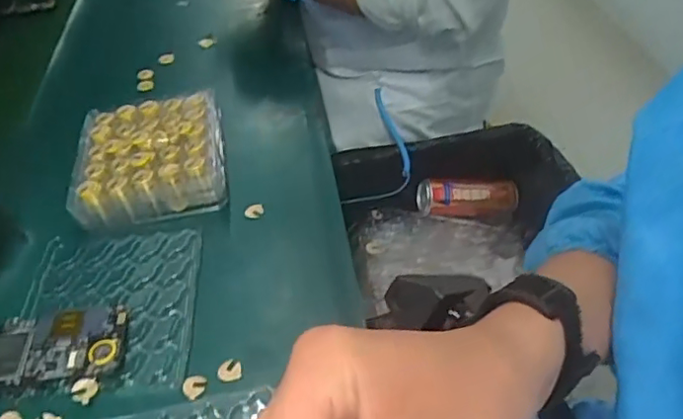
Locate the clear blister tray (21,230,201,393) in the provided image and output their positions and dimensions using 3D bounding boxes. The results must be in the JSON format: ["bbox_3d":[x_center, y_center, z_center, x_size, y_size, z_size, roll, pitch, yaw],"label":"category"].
[{"bbox_3d":[-0.196,0.080,0.485,0.147,0.010,0.158,-7,45,-1],"label":"clear blister tray"}]

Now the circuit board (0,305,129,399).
[{"bbox_3d":[-0.234,0.111,0.457,0.125,0.010,0.071,-10,45,-4],"label":"circuit board"}]

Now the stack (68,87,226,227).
[{"bbox_3d":[-0.199,-0.060,0.604,0.147,0.041,0.161,-12,45,-6],"label":"stack"}]

